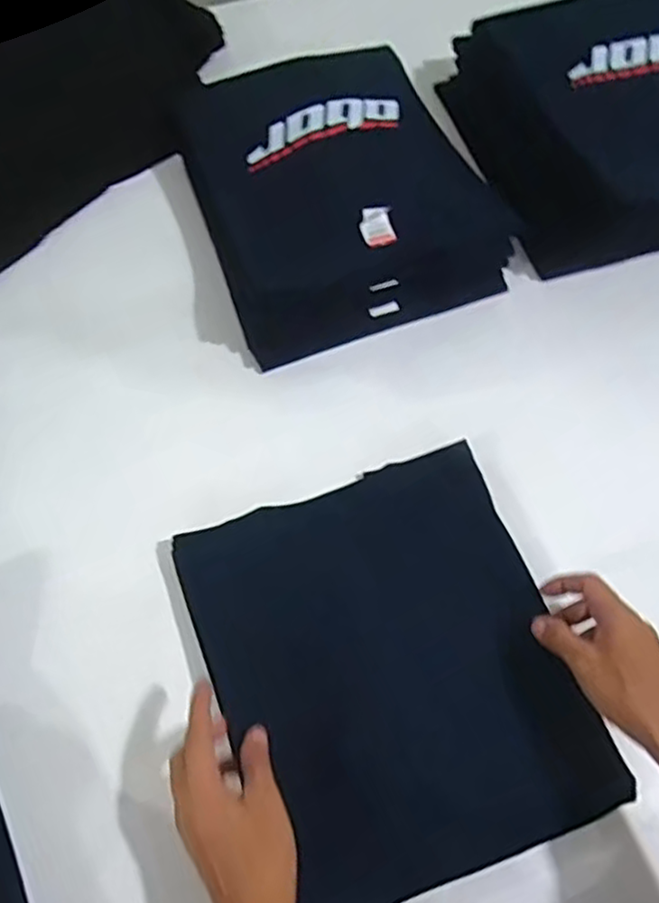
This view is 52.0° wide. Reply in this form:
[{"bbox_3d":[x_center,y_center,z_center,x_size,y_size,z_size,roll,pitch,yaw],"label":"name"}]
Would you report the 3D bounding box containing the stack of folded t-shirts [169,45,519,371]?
[{"bbox_3d":[0.001,-0.332,0.792,0.309,0.094,0.403,-21,66,-9],"label":"stack of folded t-shirts"}]

